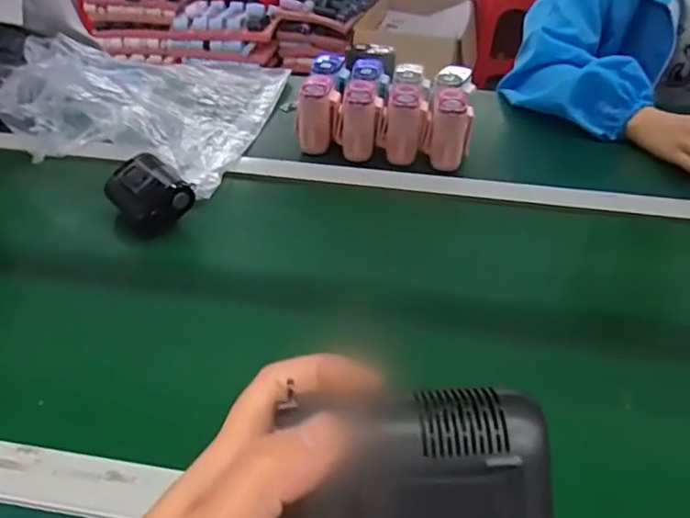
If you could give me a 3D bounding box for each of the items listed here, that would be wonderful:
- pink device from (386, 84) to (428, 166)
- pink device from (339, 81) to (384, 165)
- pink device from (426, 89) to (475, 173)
[{"bbox_3d":[0.074,-0.166,0.756,0.050,0.078,0.061,6,37,7],"label":"pink device"},{"bbox_3d":[0.018,-0.175,0.769,0.055,0.079,0.073,1,37,1],"label":"pink device"},{"bbox_3d":[0.126,-0.154,0.741,0.053,0.080,0.045,7,37,9],"label":"pink device"}]

